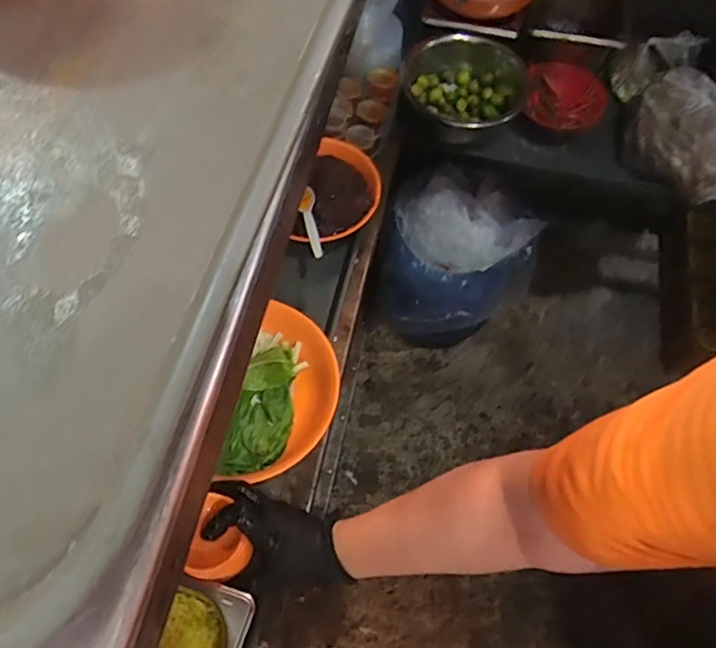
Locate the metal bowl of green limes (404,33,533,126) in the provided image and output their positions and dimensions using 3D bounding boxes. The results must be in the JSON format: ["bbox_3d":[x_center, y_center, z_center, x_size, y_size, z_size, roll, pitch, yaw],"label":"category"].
[{"bbox_3d":[0.163,-0.365,0.886,0.193,0.084,0.182,20,64,7],"label":"metal bowl of green limes"}]

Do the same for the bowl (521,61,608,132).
[{"bbox_3d":[0.330,-0.361,0.894,0.133,0.044,0.110,10,63,3],"label":"bowl"}]

